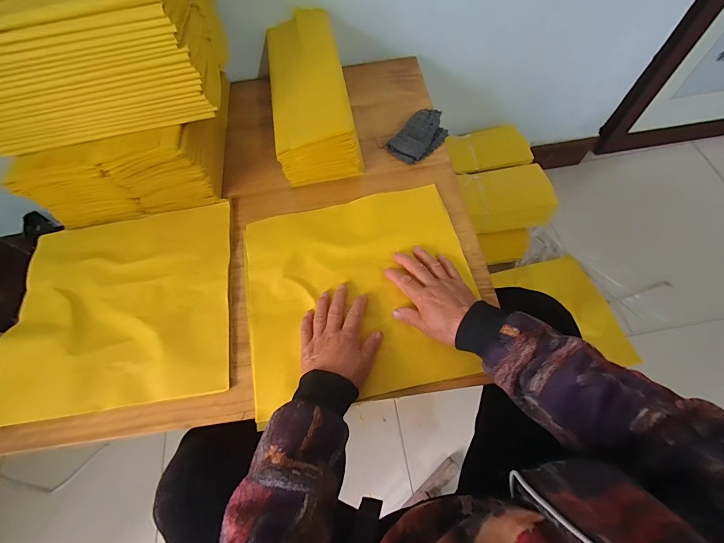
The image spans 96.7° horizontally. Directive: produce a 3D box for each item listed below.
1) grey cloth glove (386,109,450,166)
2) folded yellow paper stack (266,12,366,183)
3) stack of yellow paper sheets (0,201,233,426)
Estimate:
[{"bbox_3d":[0.102,-0.239,0.570,0.110,0.030,0.066,-42,69,-15],"label":"grey cloth glove"},{"bbox_3d":[-0.089,-0.314,0.576,0.134,0.105,0.310,-10,64,-1],"label":"folded yellow paper stack"},{"bbox_3d":[-0.347,0.040,0.471,0.303,0.019,0.297,-10,64,-1],"label":"stack of yellow paper sheets"}]

